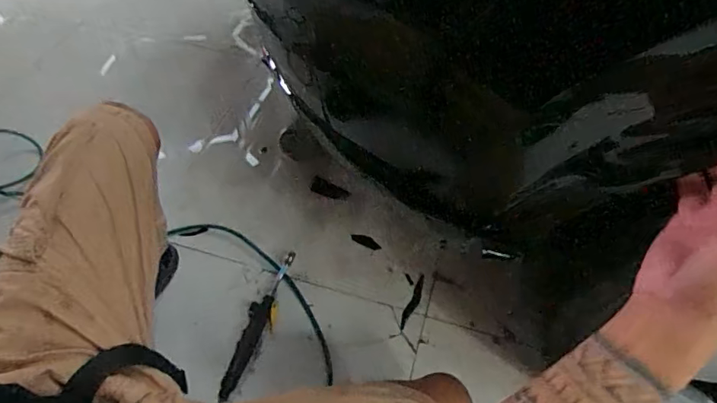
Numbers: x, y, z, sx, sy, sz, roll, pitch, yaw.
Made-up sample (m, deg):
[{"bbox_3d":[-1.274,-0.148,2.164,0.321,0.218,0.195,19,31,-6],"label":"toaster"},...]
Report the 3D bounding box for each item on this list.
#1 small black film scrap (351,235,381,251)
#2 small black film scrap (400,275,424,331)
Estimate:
[{"bbox_3d":[0.016,0.081,0.981,0.064,0.004,0.021,21,58,15],"label":"small black film scrap"},{"bbox_3d":[0.102,0.189,0.902,0.018,0.004,0.114,21,58,15],"label":"small black film scrap"}]

